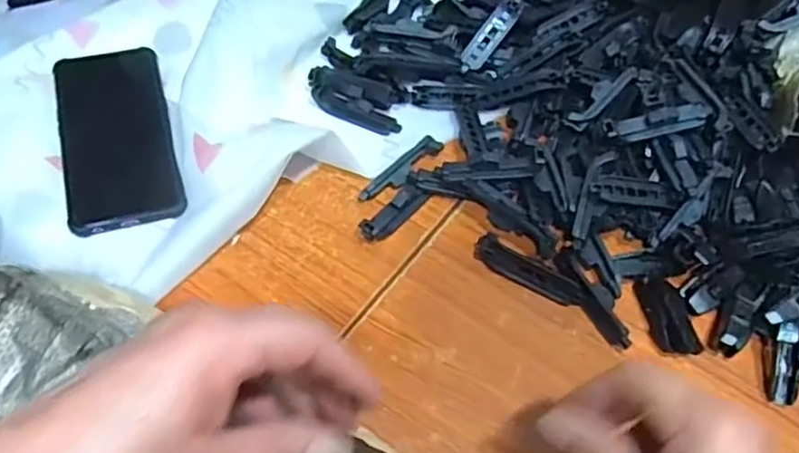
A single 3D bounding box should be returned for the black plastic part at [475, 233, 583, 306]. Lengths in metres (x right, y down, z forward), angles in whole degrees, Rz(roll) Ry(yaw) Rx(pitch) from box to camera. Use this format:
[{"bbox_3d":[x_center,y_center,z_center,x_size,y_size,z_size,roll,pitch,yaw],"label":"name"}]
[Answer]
[{"bbox_3d":[0.086,0.029,0.429,0.076,0.014,0.016,28,59,15],"label":"black plastic part"}]

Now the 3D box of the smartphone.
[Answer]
[{"bbox_3d":[-0.207,-0.069,0.472,0.074,0.015,0.158,-14,58,-13],"label":"smartphone"}]

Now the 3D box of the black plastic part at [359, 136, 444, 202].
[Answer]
[{"bbox_3d":[0.003,-0.043,0.473,0.014,0.015,0.077,39,62,21],"label":"black plastic part"}]

